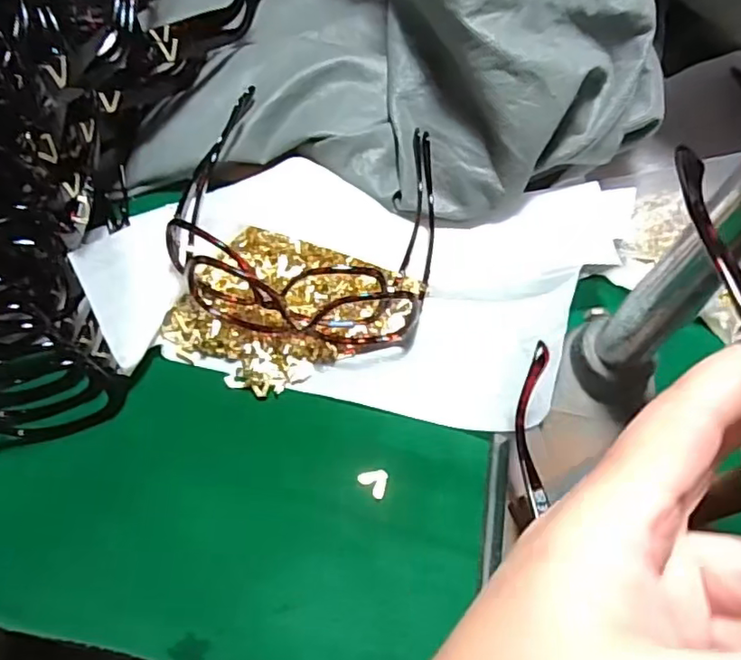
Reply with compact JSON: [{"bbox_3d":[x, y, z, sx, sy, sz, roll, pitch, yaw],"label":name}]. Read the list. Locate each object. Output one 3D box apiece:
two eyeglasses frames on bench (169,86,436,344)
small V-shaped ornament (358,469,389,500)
[{"bbox_3d":[-0.037,-0.074,0.393,0.160,0.054,0.150,11,62,3],"label":"two eyeglasses frames on bench"},{"bbox_3d":[0.002,0.085,0.329,0.015,0.004,0.015,1,62,-3],"label":"small V-shaped ornament"}]

